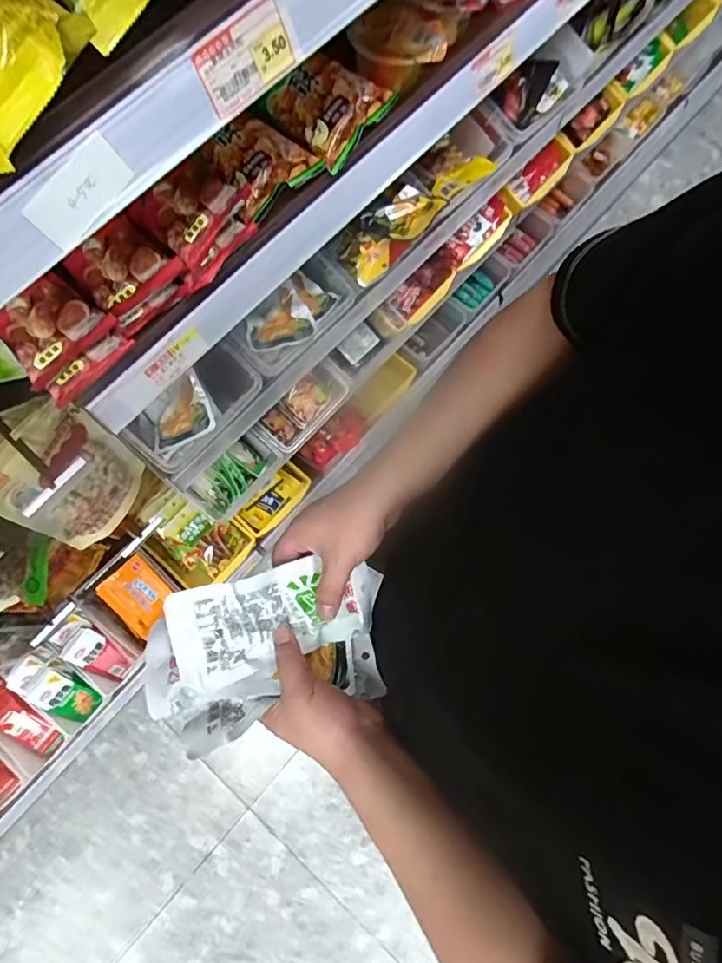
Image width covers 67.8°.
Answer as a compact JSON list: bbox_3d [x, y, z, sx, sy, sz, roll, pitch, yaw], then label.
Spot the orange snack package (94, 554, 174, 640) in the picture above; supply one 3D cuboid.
[{"bbox_3d":[-0.463,0.242,1.120,0.110,0.038,0.140,-42,83,-11],"label":"orange snack package"}]

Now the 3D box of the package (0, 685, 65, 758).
[{"bbox_3d":[-0.680,0.480,1.082,0.170,0.042,0.075,35,78,5],"label":"package"}]

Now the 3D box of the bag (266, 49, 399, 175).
[{"bbox_3d":[-0.030,-0.370,0.525,0.085,0.033,0.100,37,78,5],"label":"bag"}]

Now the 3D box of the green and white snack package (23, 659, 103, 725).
[{"bbox_3d":[-0.592,0.429,1.081,0.130,0.026,0.088,43,71,-19],"label":"green and white snack package"}]

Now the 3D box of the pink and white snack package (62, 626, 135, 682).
[{"bbox_3d":[-0.538,0.359,1.109,0.131,0.013,0.070,37,74,-18],"label":"pink and white snack package"}]

